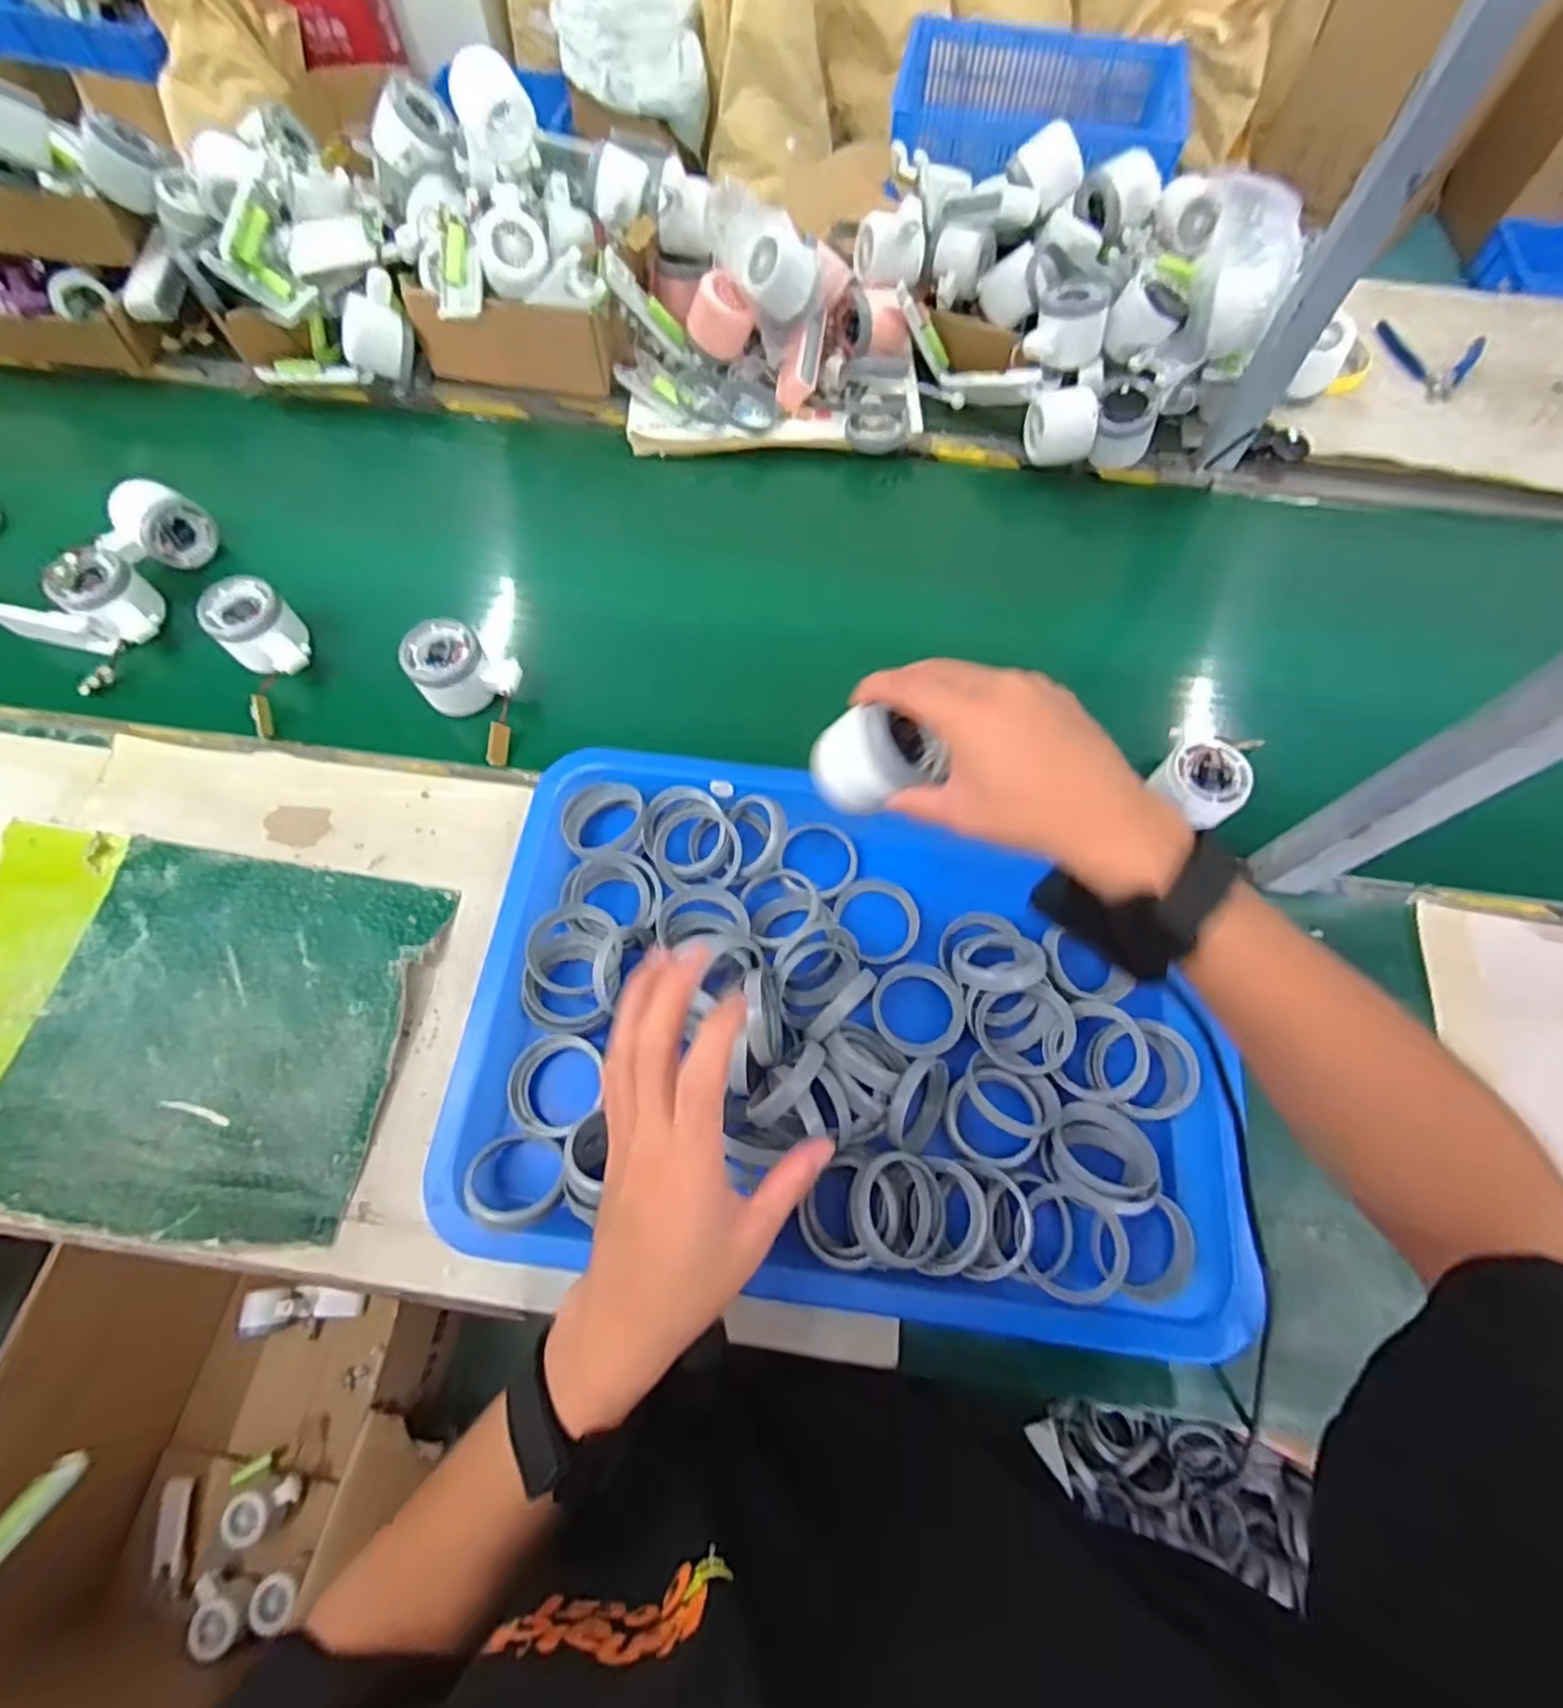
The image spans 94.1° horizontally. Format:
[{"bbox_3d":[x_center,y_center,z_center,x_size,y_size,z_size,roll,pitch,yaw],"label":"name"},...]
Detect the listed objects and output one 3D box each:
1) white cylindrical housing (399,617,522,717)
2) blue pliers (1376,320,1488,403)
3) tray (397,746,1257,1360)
[{"bbox_3d":[-0.254,-0.150,0.588,0.082,0.058,0.047,-7,67,-4],"label":"white cylindrical housing"},{"bbox_3d":[0.683,-0.529,0.775,0.105,0.011,0.133,29,69,12],"label":"blue pliers"},{"bbox_3d":[0.044,0.106,0.471,0.465,0.072,0.318,7,67,3],"label":"tray"}]

